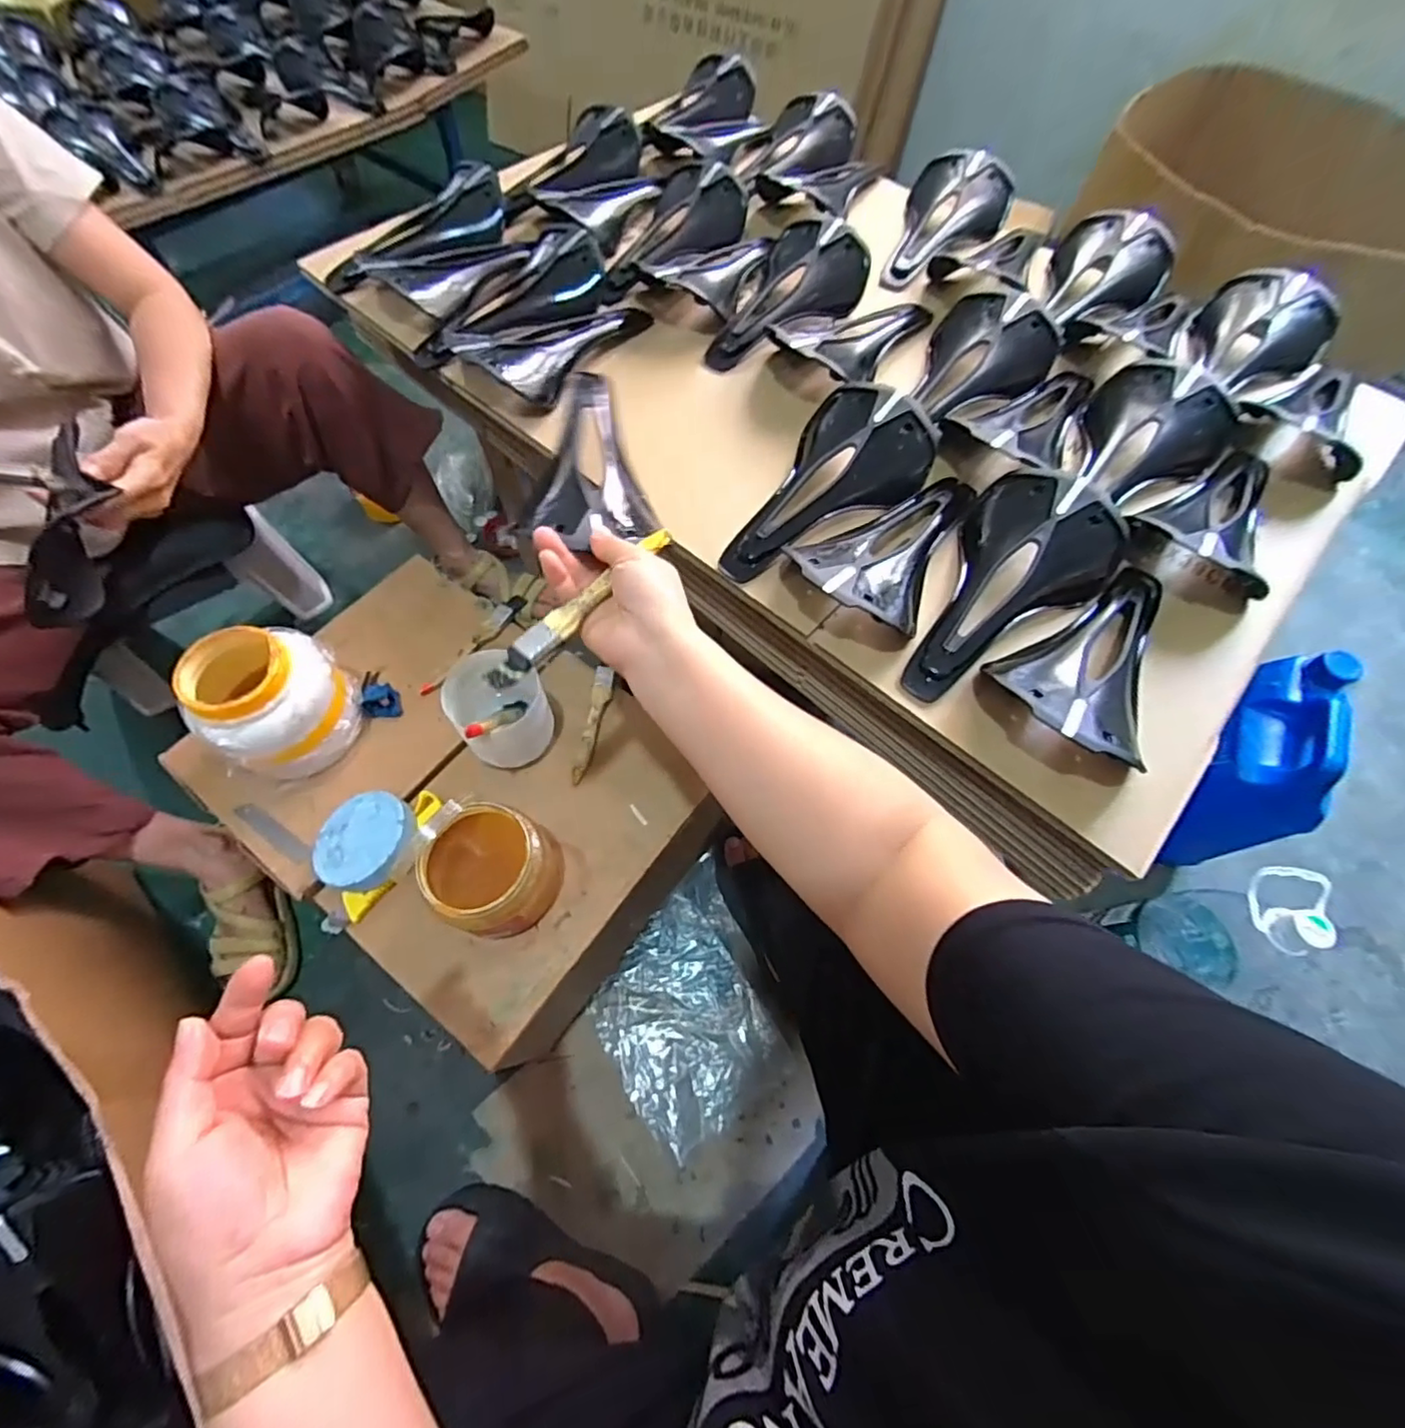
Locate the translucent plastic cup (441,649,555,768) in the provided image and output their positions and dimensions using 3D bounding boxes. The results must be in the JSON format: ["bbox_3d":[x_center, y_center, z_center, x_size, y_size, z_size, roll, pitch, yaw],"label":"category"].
[{"bbox_3d":[-0.210,0.002,0.642,0.083,0.098,0.096,-39,70,-18],"label":"translucent plastic cup"}]

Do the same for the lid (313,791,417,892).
[{"bbox_3d":[-0.332,0.123,0.605,0.098,0.024,0.094,-19,56,0],"label":"lid"}]

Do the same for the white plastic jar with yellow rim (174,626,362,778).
[{"bbox_3d":[-0.436,-0.009,0.624,0.112,0.125,0.133,24,65,10],"label":"white plastic jar with yellow rim"}]

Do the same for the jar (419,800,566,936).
[{"bbox_3d":[-0.200,0.152,0.570,0.110,0.094,0.110,15,64,6],"label":"jar"}]

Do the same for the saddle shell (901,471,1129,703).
[{"bbox_3d":[0.256,-0.110,0.516,0.132,0.054,0.236,38,69,16],"label":"saddle shell"}]

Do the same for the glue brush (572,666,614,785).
[{"bbox_3d":[-0.123,0.013,0.687,0.022,0.022,0.135,9,64,3],"label":"glue brush"}]

